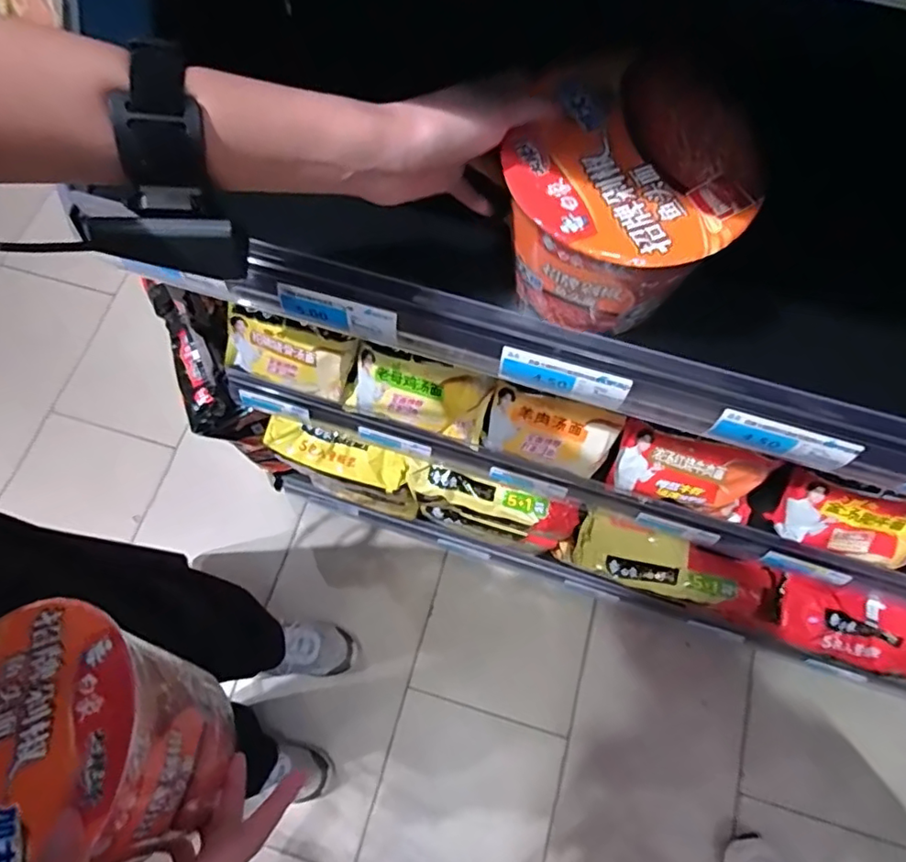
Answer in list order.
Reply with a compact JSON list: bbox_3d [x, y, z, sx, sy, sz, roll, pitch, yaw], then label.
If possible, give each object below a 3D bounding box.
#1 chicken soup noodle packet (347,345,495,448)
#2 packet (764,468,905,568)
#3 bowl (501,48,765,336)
[{"bbox_3d":[-0.040,-0.052,0.681,0.174,0.098,0.045,17,37,6],"label":"chicken soup noodle packet"},{"bbox_3d":[0.444,0.093,0.626,0.150,0.082,0.045,15,29,13],"label":"packet"},{"bbox_3d":[0.105,-0.136,0.355,0.126,0.111,0.132,0,70,0],"label":"bowl"}]

